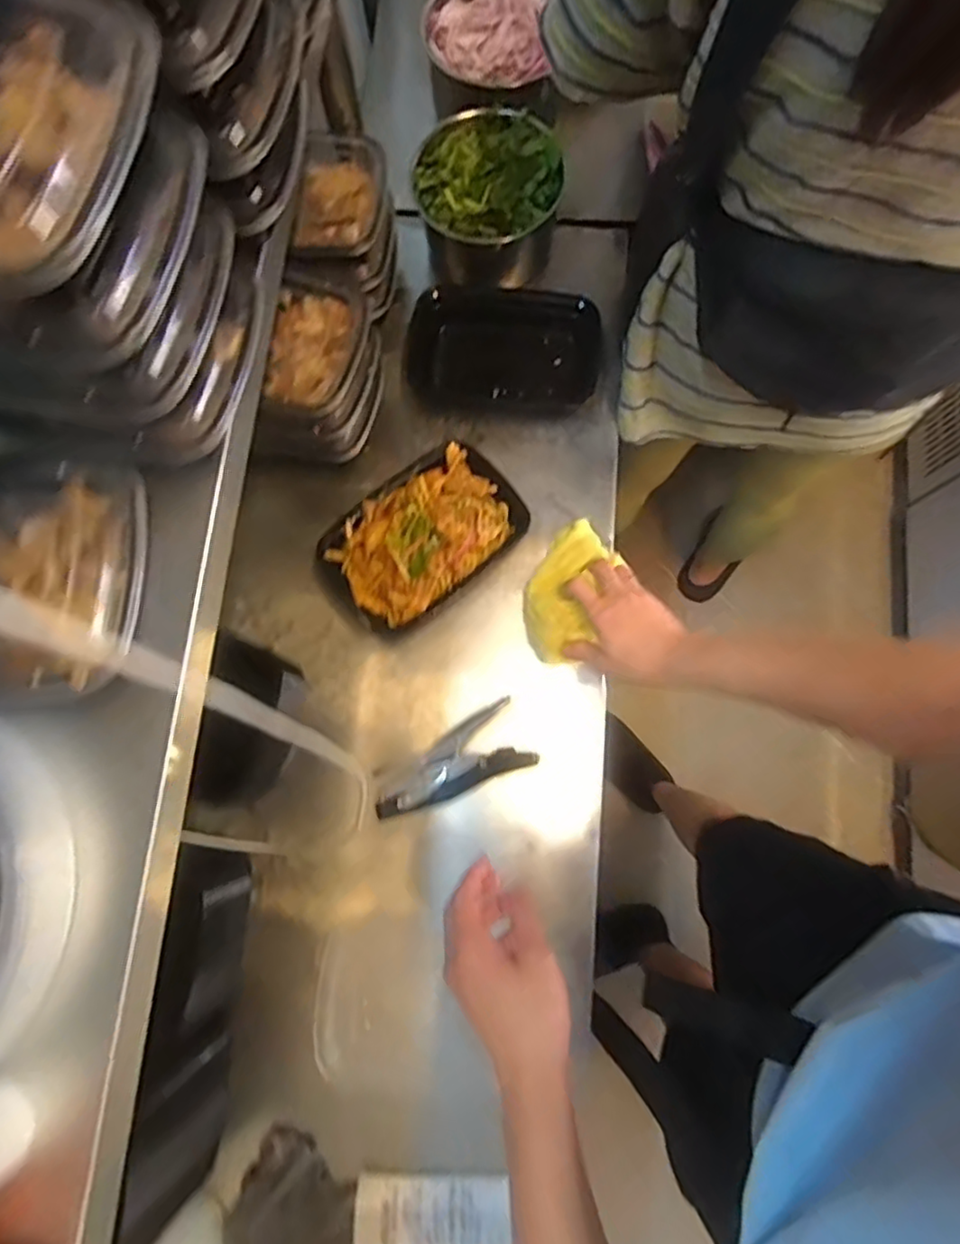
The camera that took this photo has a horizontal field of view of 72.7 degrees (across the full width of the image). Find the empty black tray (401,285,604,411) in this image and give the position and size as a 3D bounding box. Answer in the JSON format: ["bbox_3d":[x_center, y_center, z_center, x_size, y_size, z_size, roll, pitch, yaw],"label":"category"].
[{"bbox_3d":[0.025,-0.302,0.725,0.213,0.049,0.118,5,78,2],"label":"empty black tray"}]

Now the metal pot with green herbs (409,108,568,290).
[{"bbox_3d":[0.009,-0.469,0.731,0.157,0.099,0.151,0,78,1],"label":"metal pot with green herbs"}]

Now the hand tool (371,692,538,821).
[{"bbox_3d":[-0.029,0.142,0.640,0.158,0.013,0.067,-28,79,-5],"label":"hand tool"}]

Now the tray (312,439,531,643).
[{"bbox_3d":[-0.060,-0.087,0.672,0.204,0.064,0.136,-40,80,-8],"label":"tray"}]

